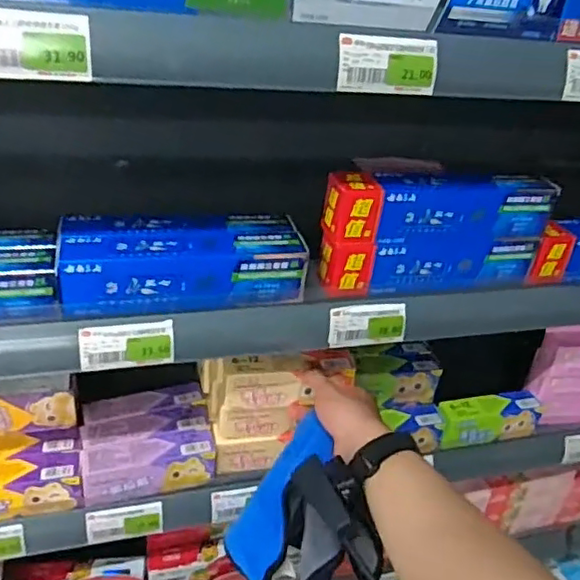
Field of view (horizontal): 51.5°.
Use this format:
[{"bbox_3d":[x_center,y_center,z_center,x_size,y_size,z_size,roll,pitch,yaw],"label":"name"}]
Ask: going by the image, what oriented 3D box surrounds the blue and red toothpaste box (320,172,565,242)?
[{"bbox_3d":[0.150,-0.080,0.591,0.231,0.058,0.043,0,34,-13],"label":"blue and red toothpaste box"}]

